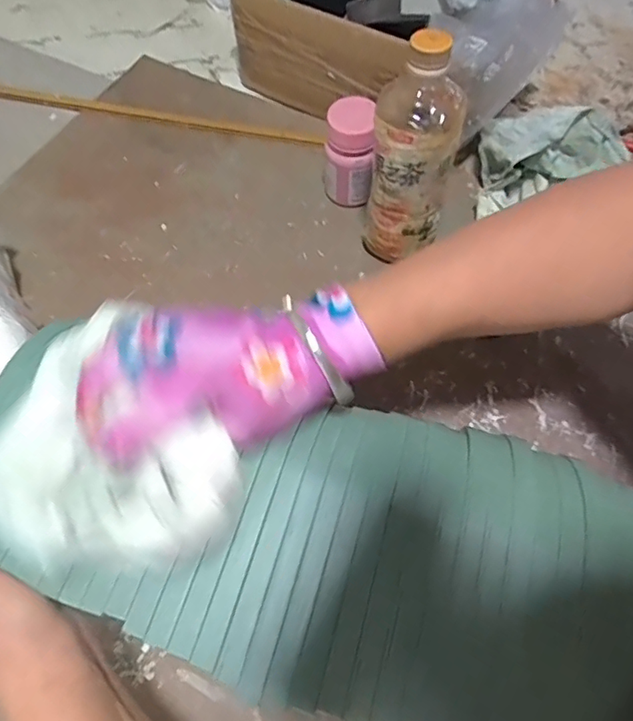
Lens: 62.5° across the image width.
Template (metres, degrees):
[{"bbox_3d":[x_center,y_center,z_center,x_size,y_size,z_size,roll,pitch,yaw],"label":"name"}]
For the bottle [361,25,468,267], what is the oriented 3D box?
[{"bbox_3d":[0.082,-0.165,0.448,0.070,0.204,0.064,11,64,7],"label":"bottle"}]

